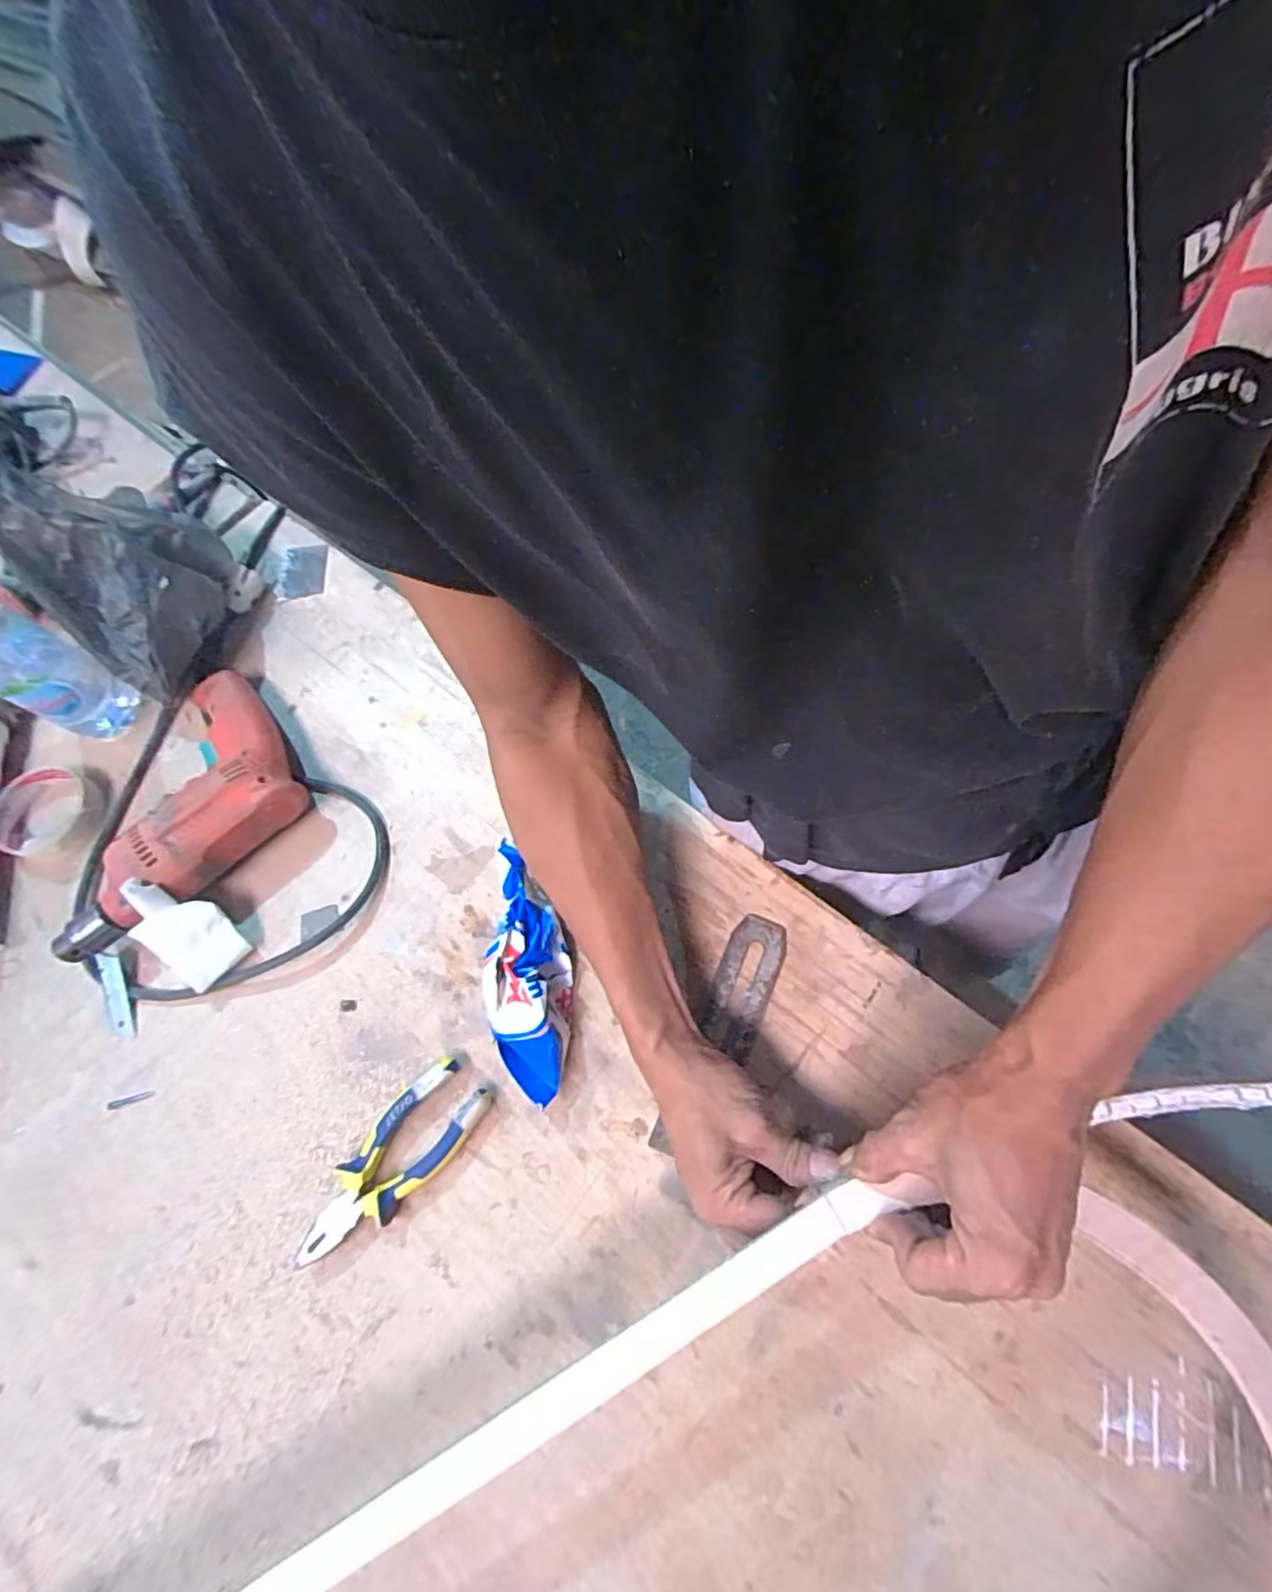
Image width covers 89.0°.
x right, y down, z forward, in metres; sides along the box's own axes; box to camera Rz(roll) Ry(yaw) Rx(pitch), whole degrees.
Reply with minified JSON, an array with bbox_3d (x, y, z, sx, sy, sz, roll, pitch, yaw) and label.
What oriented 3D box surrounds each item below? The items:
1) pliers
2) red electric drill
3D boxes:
[{"bbox_3d":[-0.177,0.261,0.462,0.056,0.024,0.152,42,79,19],"label":"pliers"},{"bbox_3d":[-0.403,0.007,0.558,0.214,0.064,0.190,-35,70,-7],"label":"red electric drill"}]

